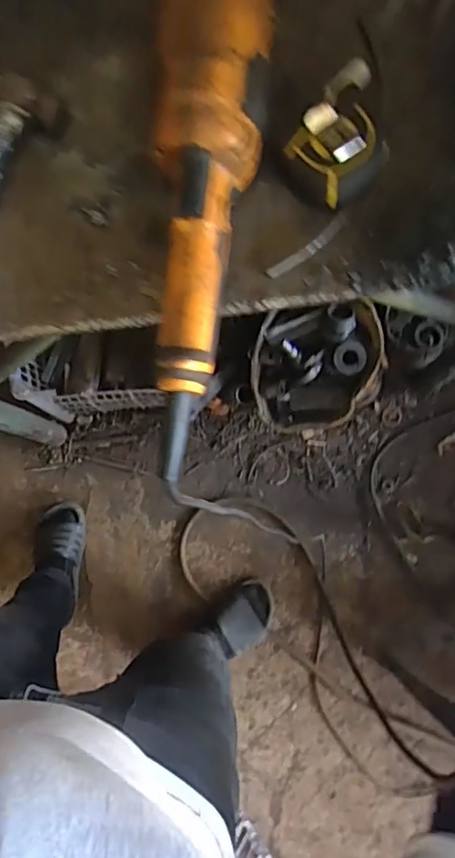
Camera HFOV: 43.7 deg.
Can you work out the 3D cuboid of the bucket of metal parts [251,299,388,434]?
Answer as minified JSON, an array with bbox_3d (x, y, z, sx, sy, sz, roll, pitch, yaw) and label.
[{"bbox_3d":[0.174,-0.114,1.133,0.246,0.194,0.233,0,85,4],"label":"bucket of metal parts"}]

